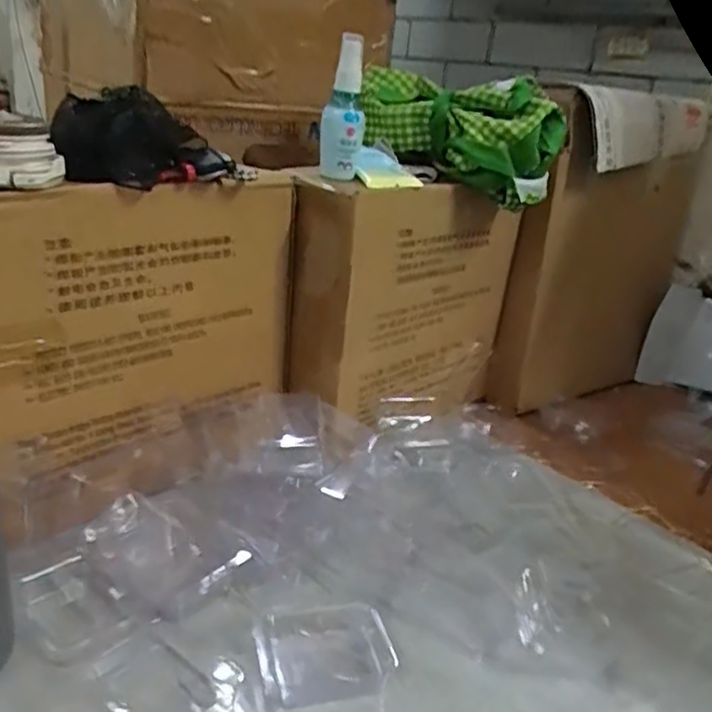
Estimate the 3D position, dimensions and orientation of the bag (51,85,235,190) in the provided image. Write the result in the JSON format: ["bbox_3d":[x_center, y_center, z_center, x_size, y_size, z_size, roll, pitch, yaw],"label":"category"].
[{"bbox_3d":[-0.154,-0.159,0.493,0.126,0.056,0.078,0,23,-14],"label":"bag"}]

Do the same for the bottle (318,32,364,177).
[{"bbox_3d":[-0.010,-0.221,0.601,0.037,0.118,0.031,5,22,-3],"label":"bottle"}]

